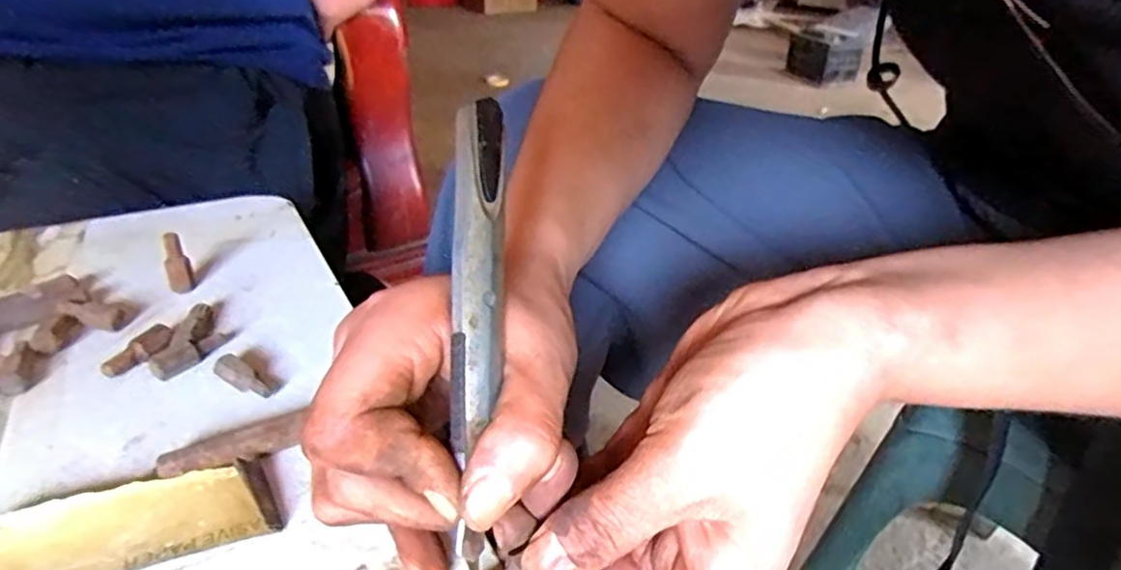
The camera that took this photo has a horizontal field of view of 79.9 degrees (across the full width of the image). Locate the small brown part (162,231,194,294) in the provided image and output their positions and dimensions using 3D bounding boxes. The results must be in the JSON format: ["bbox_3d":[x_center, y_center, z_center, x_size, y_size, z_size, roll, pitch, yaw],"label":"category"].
[{"bbox_3d":[-0.188,-0.010,0.326,0.012,0.030,0.006,-25,39,-38],"label":"small brown part"}]

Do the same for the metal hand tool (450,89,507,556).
[{"bbox_3d":[-0.026,0.008,0.203,0.014,0.011,0.137,0,77,3],"label":"metal hand tool"}]

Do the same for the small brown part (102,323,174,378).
[{"bbox_3d":[-0.176,0.028,0.281,0.008,0.010,0.029,12,32,19],"label":"small brown part"}]

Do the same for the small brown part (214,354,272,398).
[{"bbox_3d":[-0.127,0.039,0.271,0.028,0.010,0.009,27,42,16],"label":"small brown part"}]

